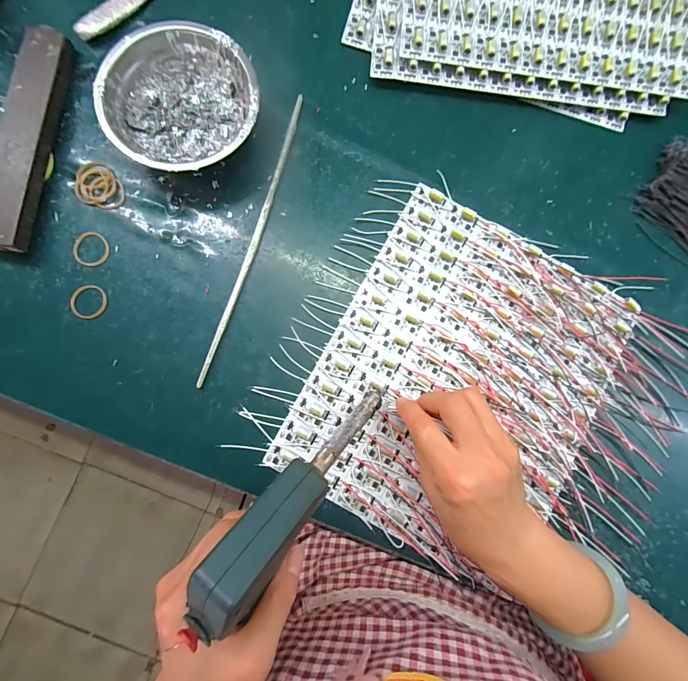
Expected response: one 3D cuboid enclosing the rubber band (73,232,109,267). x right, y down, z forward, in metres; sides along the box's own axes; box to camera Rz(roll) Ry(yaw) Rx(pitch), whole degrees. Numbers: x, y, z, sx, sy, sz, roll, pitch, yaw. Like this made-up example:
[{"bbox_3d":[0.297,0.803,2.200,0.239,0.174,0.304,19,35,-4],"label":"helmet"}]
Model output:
[{"bbox_3d":[-0.223,-0.080,0.298,0.029,0.004,0.031,0,85,-3],"label":"rubber band"}]

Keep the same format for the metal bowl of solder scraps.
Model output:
[{"bbox_3d":[-0.136,-0.202,0.293,0.122,0.039,0.126,0,85,-3],"label":"metal bowl of solder scraps"}]

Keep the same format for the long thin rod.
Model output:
[{"bbox_3d":[-0.080,-0.093,0.303,0.009,0.008,0.276,17,85,-1],"label":"long thin rod"}]

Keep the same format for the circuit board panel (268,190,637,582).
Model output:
[{"bbox_3d":[0.105,0.036,0.302,0.238,0.009,0.286,29,84,0],"label":"circuit board panel"}]

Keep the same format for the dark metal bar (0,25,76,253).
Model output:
[{"bbox_3d":[-0.272,-0.174,0.289,0.035,0.029,0.195,6,85,-2],"label":"dark metal bar"}]

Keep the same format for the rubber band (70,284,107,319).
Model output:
[{"bbox_3d":[-0.222,-0.034,0.293,0.029,0.004,0.030,0,85,-3],"label":"rubber band"}]

